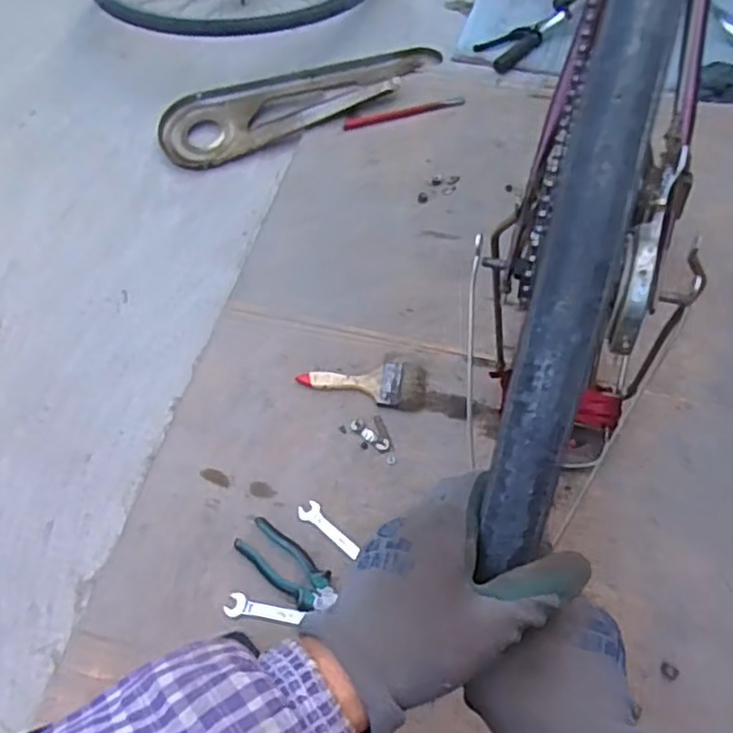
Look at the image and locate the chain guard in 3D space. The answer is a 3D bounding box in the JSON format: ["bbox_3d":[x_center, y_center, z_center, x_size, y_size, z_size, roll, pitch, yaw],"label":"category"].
[{"bbox_3d":[-0.133,-0.533,1.342,0.547,0.037,0.190,-20,59,-7],"label":"chain guard"}]

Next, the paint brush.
[{"bbox_3d":[-0.004,0.018,0.992,0.182,0.014,0.075,8,60,9],"label":"paint brush"}]

